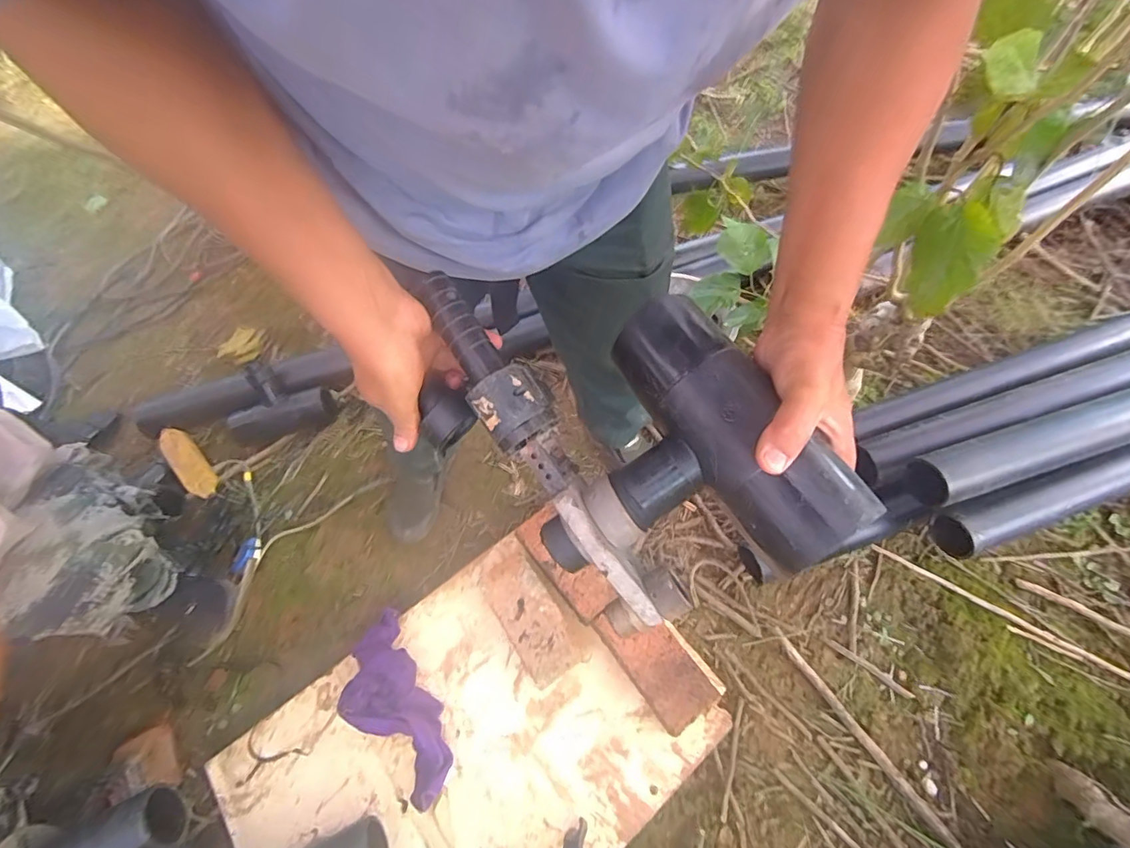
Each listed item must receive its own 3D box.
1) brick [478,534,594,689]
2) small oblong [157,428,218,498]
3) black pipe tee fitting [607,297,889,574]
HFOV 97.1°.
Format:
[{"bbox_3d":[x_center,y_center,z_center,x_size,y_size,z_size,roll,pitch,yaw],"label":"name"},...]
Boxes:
[{"bbox_3d":[-0.067,0.351,0.967,0.127,0.055,0.268,-32,71,-14],"label":"brick"},{"bbox_3d":[-0.869,0.091,1.156,0.063,0.051,0.196,-40,73,-17],"label":"small oblong"},{"bbox_3d":[0.111,0.013,0.400,0.140,0.082,0.223,-40,67,22],"label":"black pipe tee fitting"}]

